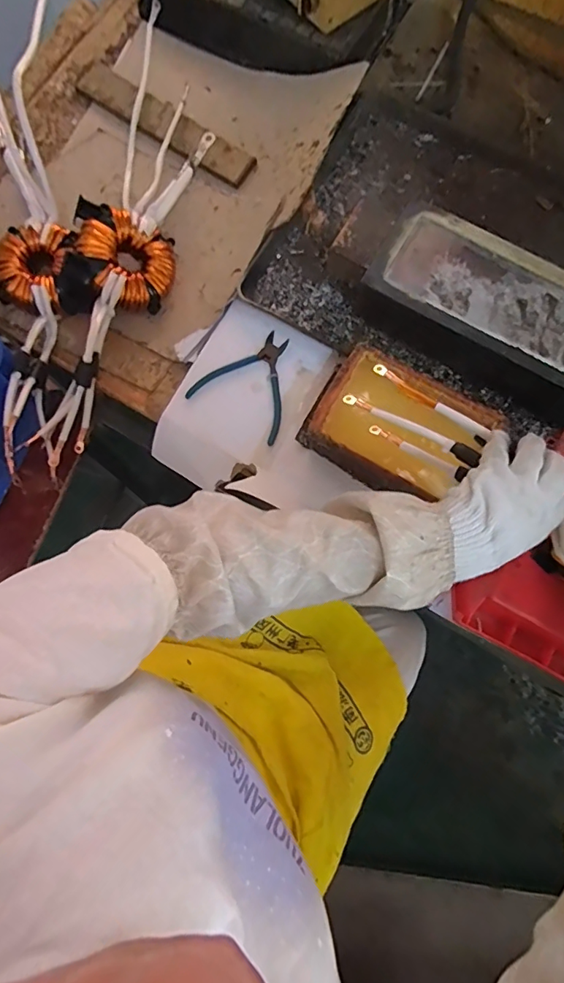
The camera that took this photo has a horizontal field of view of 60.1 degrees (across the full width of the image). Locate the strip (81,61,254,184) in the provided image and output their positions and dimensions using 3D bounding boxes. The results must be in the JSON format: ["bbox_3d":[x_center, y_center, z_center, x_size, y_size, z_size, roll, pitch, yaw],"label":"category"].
[{"bbox_3d":[-0.176,-0.555,0.729,0.296,0.021,0.060,36,79,7],"label":"strip"}]

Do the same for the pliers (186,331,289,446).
[{"bbox_3d":[-0.037,-0.146,0.632,0.124,0.009,0.131,28,78,5],"label":"pliers"}]

